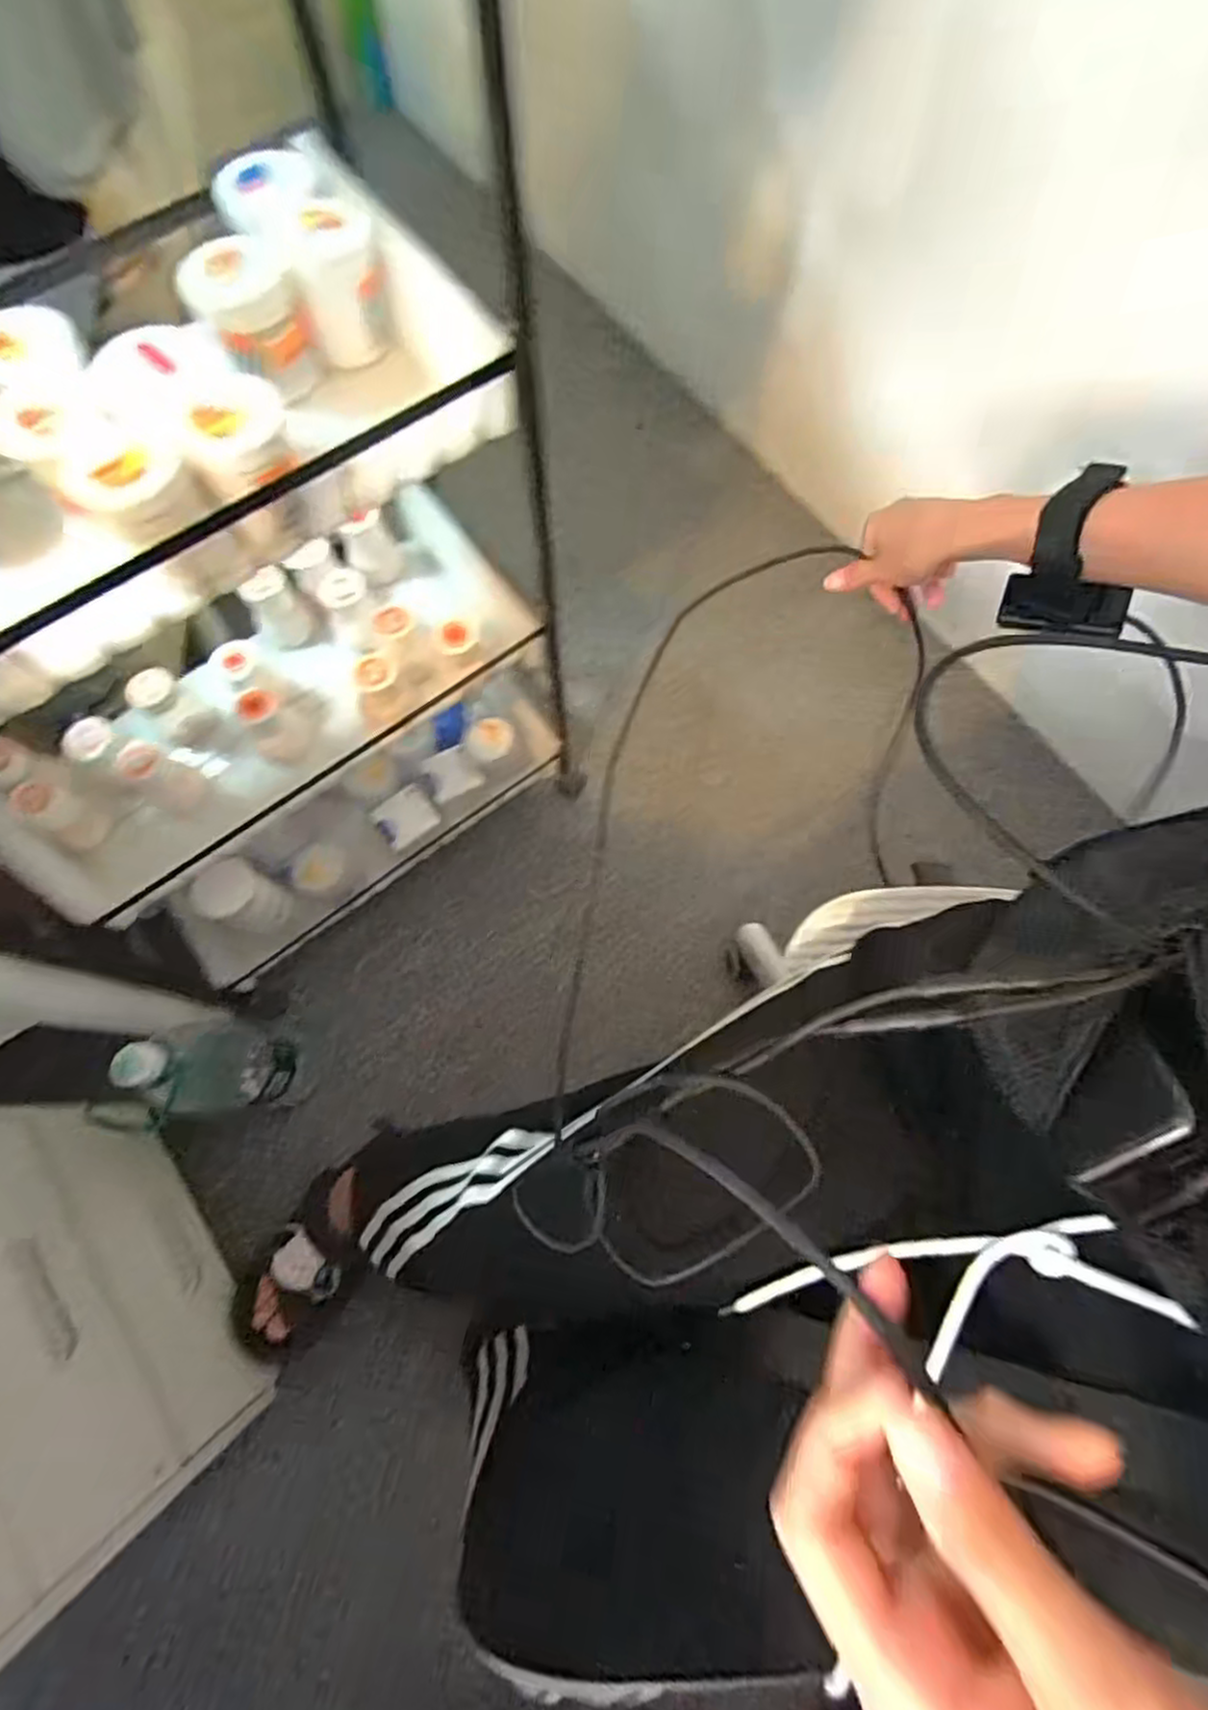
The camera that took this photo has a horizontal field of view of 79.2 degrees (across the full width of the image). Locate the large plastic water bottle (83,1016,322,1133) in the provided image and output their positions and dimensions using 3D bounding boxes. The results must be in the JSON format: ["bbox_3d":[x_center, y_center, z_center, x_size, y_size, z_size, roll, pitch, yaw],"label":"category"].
[{"bbox_3d":[-0.396,0.219,0.752,0.103,0.329,0.087,20,74,4],"label":"large plastic water bottle"}]

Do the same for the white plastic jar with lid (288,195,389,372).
[{"bbox_3d":[-0.159,-0.351,0.447,0.047,0.067,0.049,0,74,-1],"label":"white plastic jar with lid"}]

